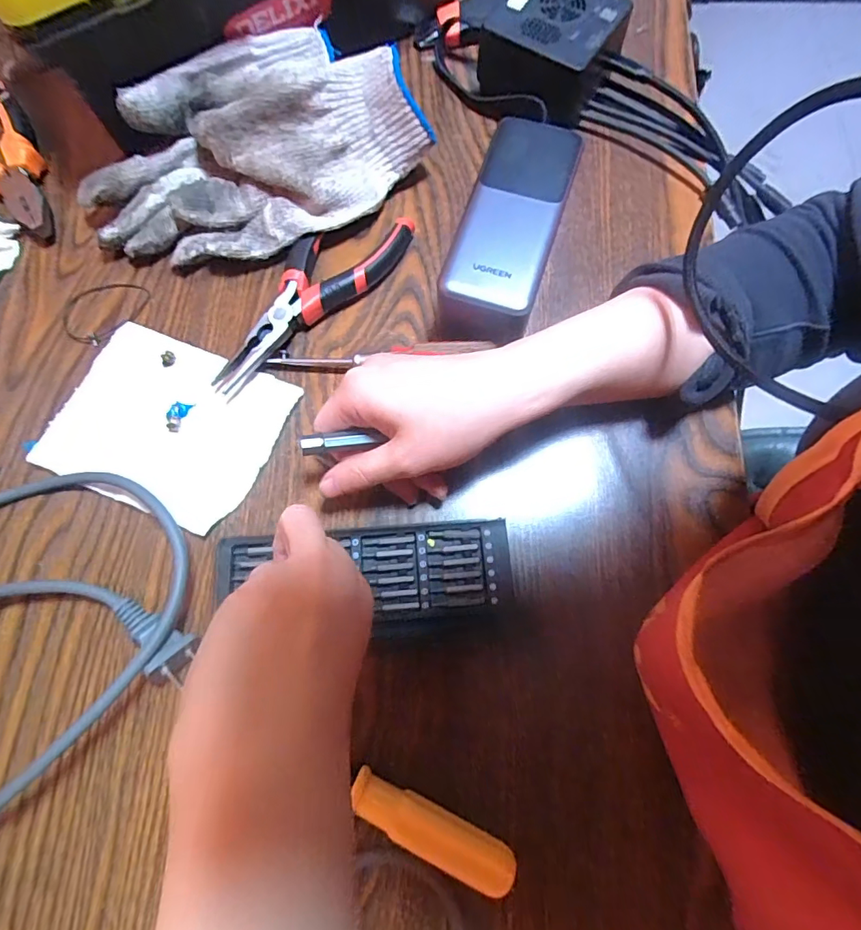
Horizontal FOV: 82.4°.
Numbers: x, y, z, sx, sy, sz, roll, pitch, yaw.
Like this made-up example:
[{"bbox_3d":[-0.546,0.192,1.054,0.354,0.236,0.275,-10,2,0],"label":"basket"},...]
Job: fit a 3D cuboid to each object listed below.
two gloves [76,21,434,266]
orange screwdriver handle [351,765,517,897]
[{"bbox_3d":[-0.114,-0.196,0.318,0.204,0.057,0.127,-38,76,-11],"label":"two gloves"},{"bbox_3d":[0.000,0.167,0.226,0.078,0.016,0.019,26,75,8],"label":"orange screwdriver handle"}]

